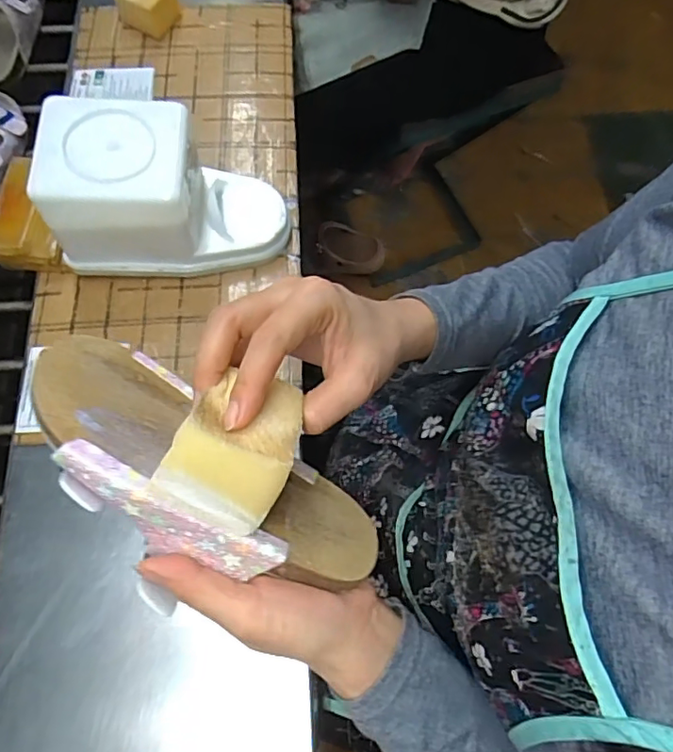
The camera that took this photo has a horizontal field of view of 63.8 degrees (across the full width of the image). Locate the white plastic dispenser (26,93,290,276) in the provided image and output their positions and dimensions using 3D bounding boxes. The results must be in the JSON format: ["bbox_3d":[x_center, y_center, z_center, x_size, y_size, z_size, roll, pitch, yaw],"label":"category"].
[{"bbox_3d":[-0.136,-0.150,0.448,0.177,0.118,0.098,-2,70,1],"label":"white plastic dispenser"}]

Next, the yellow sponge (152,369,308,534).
[{"bbox_3d":[-0.043,0.034,0.251,0.054,0.053,0.072,27,73,12],"label":"yellow sponge"}]

